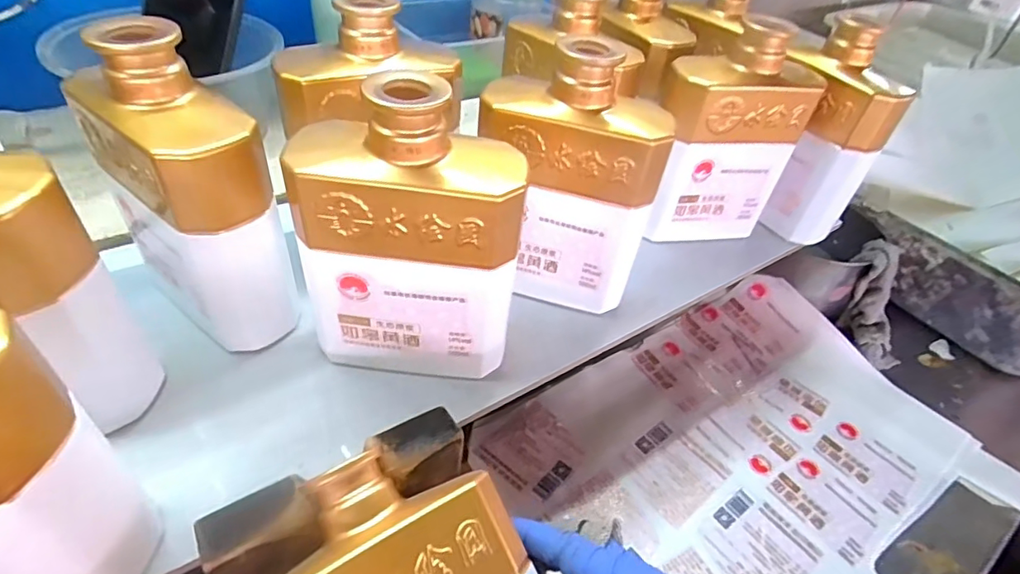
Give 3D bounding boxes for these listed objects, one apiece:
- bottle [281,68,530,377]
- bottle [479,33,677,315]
[{"bbox_3d":[-0.049,-0.023,0.279,0.115,0.156,0.051,6,45,-6],"label":"bottle"},{"bbox_3d":[0.035,-0.062,0.333,0.111,0.154,0.054,6,45,-7],"label":"bottle"}]

